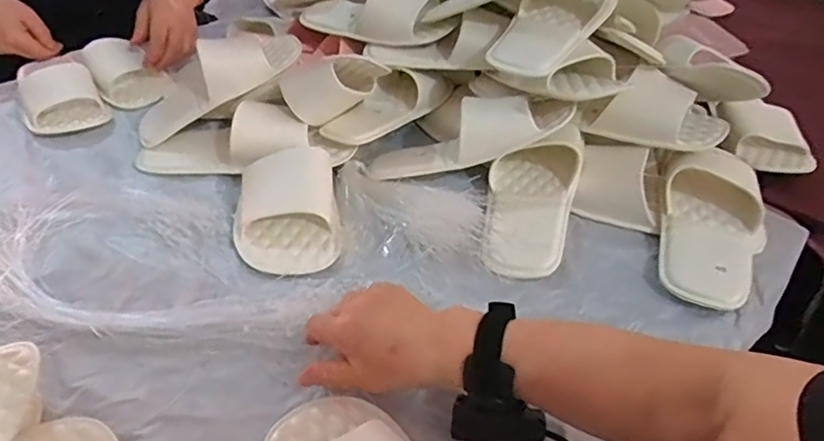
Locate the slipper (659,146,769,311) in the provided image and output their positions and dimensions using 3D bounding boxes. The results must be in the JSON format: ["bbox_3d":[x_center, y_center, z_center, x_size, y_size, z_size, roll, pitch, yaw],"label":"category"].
[{"bbox_3d":[0.323,-0.007,0.602,0.110,0.057,0.232,17,46,19],"label":"slipper"}]

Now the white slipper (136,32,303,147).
[{"bbox_3d":[-0.259,-0.187,0.713,0.229,0.066,0.117,-30,45,7],"label":"white slipper"}]

